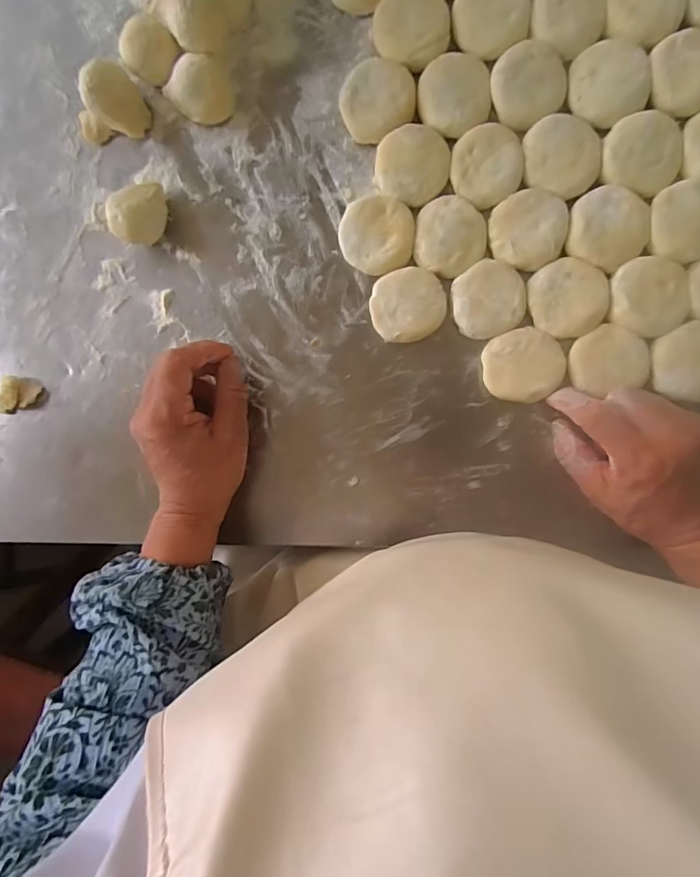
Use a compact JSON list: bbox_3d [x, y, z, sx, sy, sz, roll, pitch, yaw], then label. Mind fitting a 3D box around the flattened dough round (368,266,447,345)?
[{"bbox_3d":[0.046,-0.105,0.373,0.057,0.017,0.055,0,95,5],"label":"flattened dough round"}]

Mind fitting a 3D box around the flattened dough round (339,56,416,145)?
[{"bbox_3d":[0.021,-0.260,0.365,0.057,0.018,0.054,0,95,5],"label":"flattened dough round"}]

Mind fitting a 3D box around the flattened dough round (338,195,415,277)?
[{"bbox_3d":[0.021,-0.159,0.374,0.057,0.017,0.056,6,96,5],"label":"flattened dough round"}]

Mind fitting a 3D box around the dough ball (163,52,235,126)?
[{"bbox_3d":[-0.115,-0.270,0.368,0.045,0.034,0.039,-34,91,7],"label":"dough ball"}]

